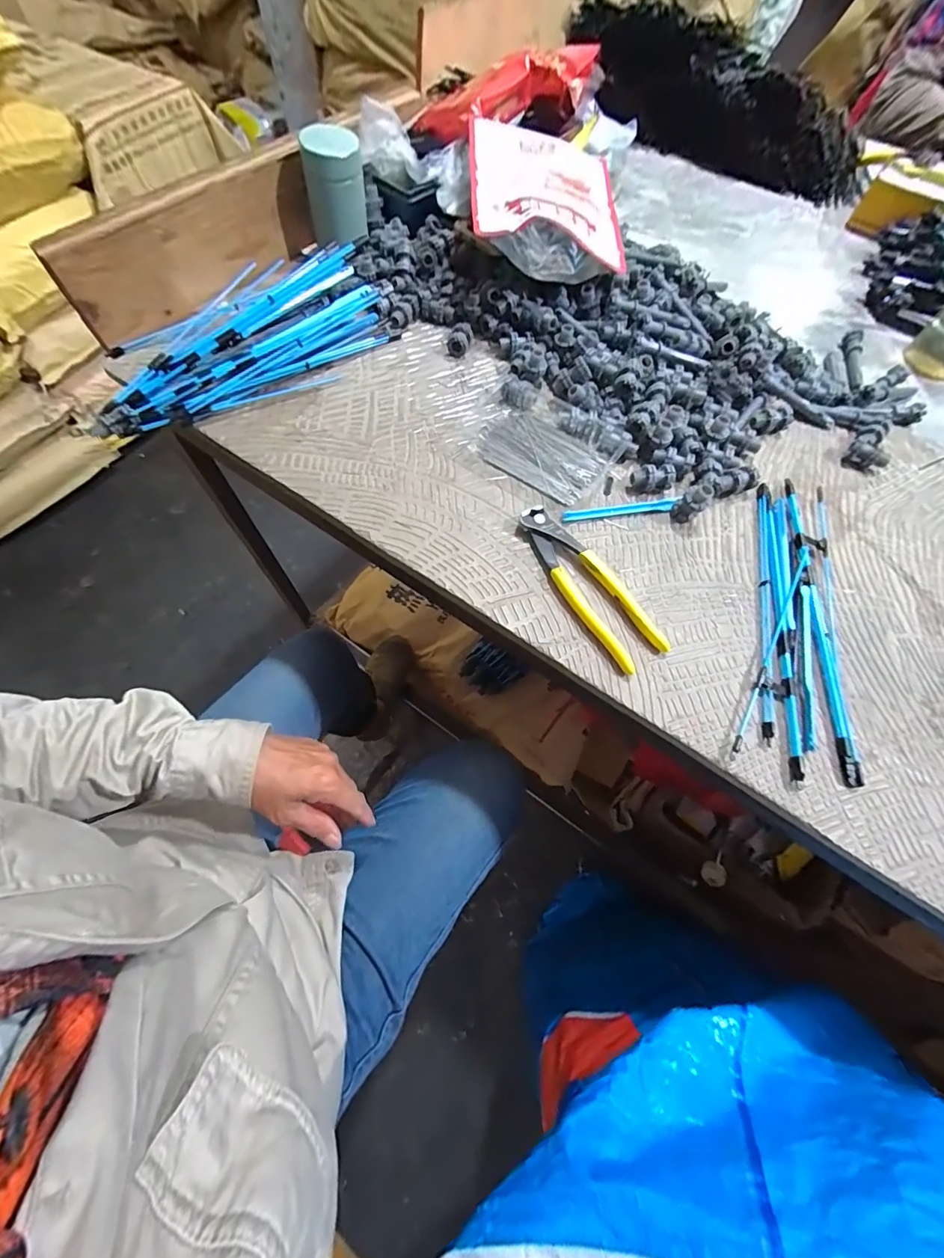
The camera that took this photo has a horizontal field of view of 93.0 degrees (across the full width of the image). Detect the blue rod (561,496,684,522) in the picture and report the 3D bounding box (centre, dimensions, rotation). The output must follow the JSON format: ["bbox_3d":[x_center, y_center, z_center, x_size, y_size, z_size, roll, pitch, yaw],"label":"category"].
[{"bbox_3d":[0.142,-0.113,0.423,0.118,0.006,0.013,-11,66,-8],"label":"blue rod"}]

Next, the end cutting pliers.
[{"bbox_3d":[0.097,-0.041,0.381,0.048,0.015,0.163,-33,71,-16],"label":"end cutting pliers"}]

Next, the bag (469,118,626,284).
[{"bbox_3d":[0.082,-0.489,0.513,0.165,0.063,0.210,0,65,-3],"label":"bag"}]

